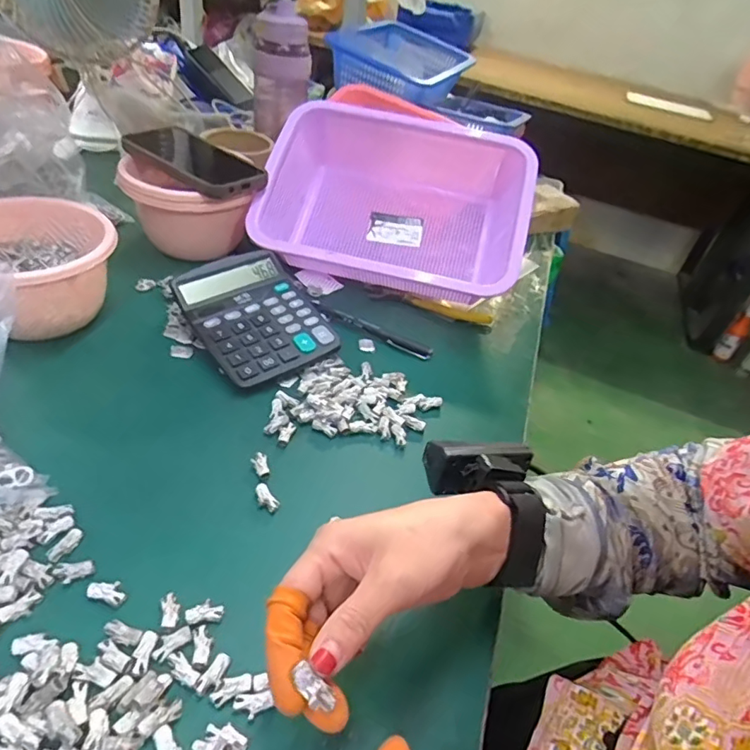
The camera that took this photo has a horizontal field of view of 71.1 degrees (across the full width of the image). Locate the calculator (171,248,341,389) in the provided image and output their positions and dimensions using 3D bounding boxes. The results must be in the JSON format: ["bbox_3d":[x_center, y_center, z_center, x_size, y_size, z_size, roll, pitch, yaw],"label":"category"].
[{"bbox_3d":[-0.118,-0.059,0.526,0.119,0.052,0.145,-25,52,-35],"label":"calculator"}]

